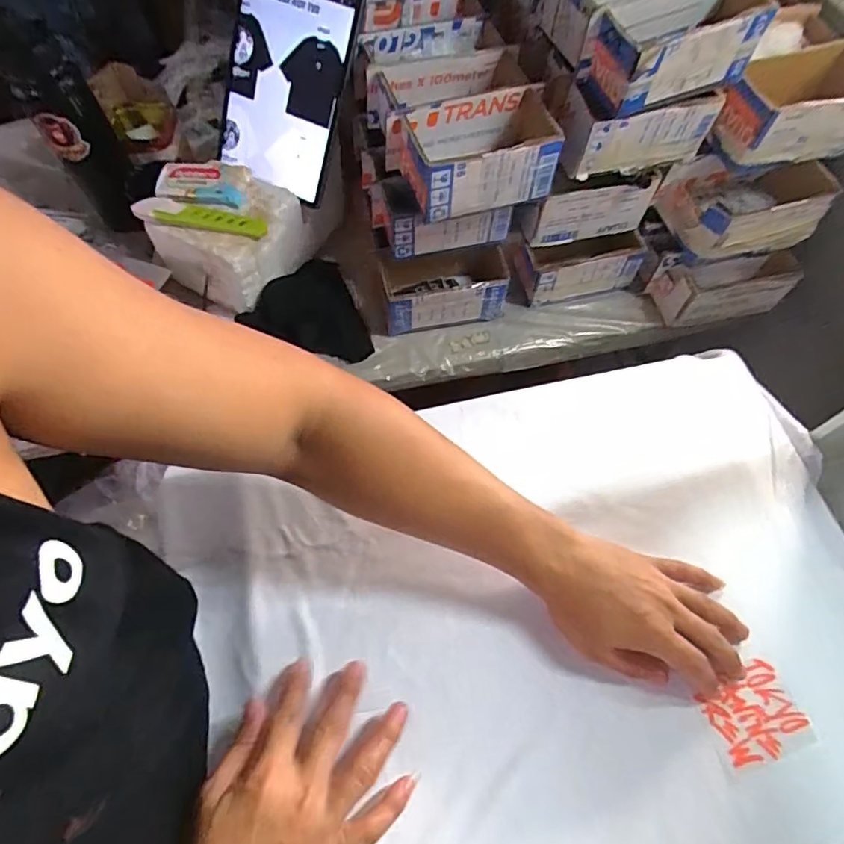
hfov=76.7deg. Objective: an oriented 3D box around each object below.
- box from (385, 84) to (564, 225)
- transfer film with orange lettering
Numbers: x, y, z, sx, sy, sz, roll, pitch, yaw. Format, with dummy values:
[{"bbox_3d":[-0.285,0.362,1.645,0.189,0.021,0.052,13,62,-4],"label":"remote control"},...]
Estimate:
[{"bbox_3d":[0.063,-0.295,0.588,0.183,0.073,0.101,-16,65,-10],"label":"box"},{"bbox_3d":[0.251,0.220,0.401,0.073,0.005,0.061,-17,65,-10],"label":"transfer film with orange lettering"}]

